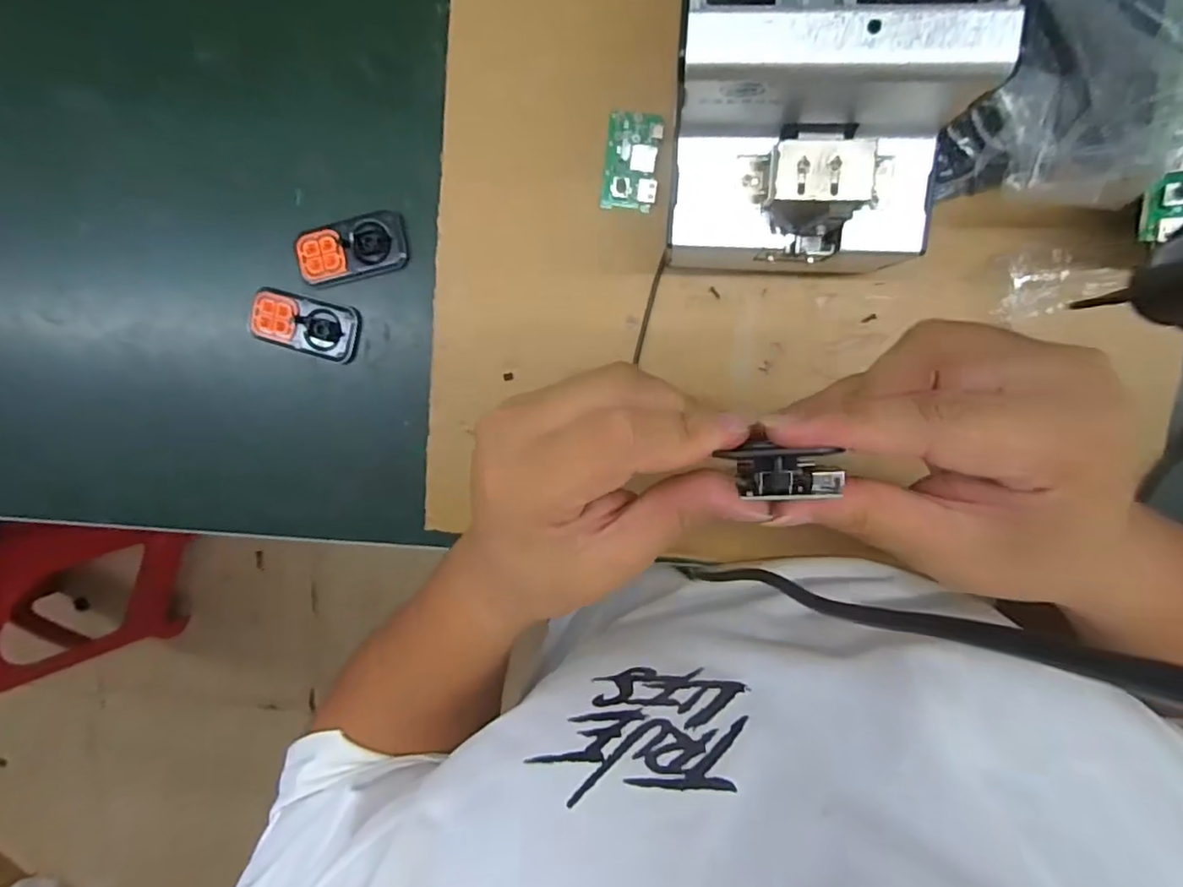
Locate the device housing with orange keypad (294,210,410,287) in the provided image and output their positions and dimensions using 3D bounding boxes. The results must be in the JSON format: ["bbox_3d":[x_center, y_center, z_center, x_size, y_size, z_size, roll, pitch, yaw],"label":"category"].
[{"bbox_3d":[-0.159,-0.129,0.402,0.075,0.004,0.039,-10,97,7],"label":"device housing with orange keypad"}]

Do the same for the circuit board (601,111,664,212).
[{"bbox_3d":[0.024,-0.171,0.368,0.033,0.009,0.054,7,99,5],"label":"circuit board"}]

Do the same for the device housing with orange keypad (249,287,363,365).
[{"bbox_3d":[-0.195,-0.080,0.414,0.075,0.006,0.038,14,99,4],"label":"device housing with orange keypad"}]

